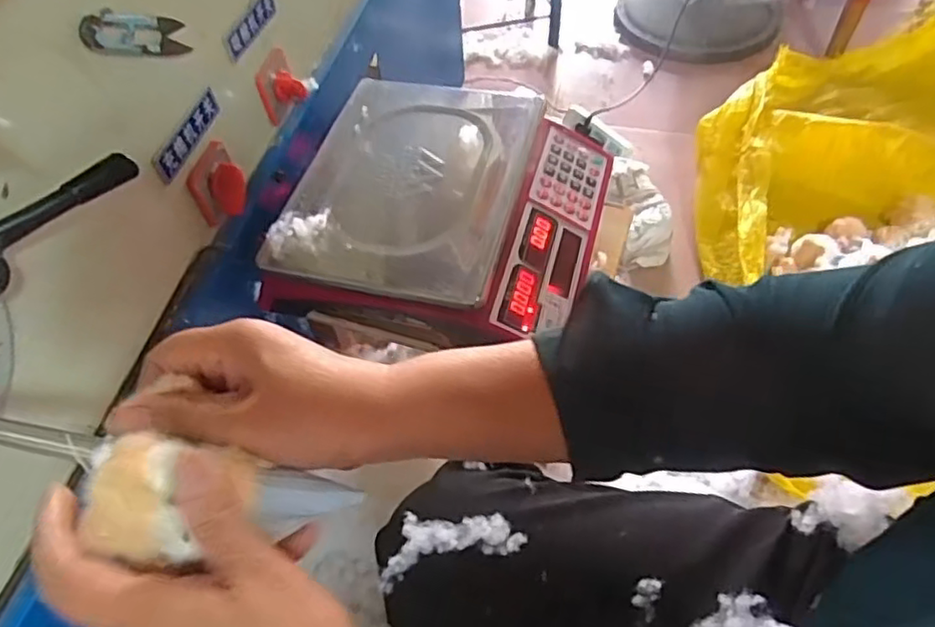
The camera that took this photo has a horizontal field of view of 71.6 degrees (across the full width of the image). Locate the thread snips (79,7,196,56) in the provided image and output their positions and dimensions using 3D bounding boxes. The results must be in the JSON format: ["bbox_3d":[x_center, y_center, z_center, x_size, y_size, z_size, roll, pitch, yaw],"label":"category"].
[{"bbox_3d":[-0.250,-0.213,0.494,0.009,0.029,0.117,8,22,10],"label":"thread snips"}]

